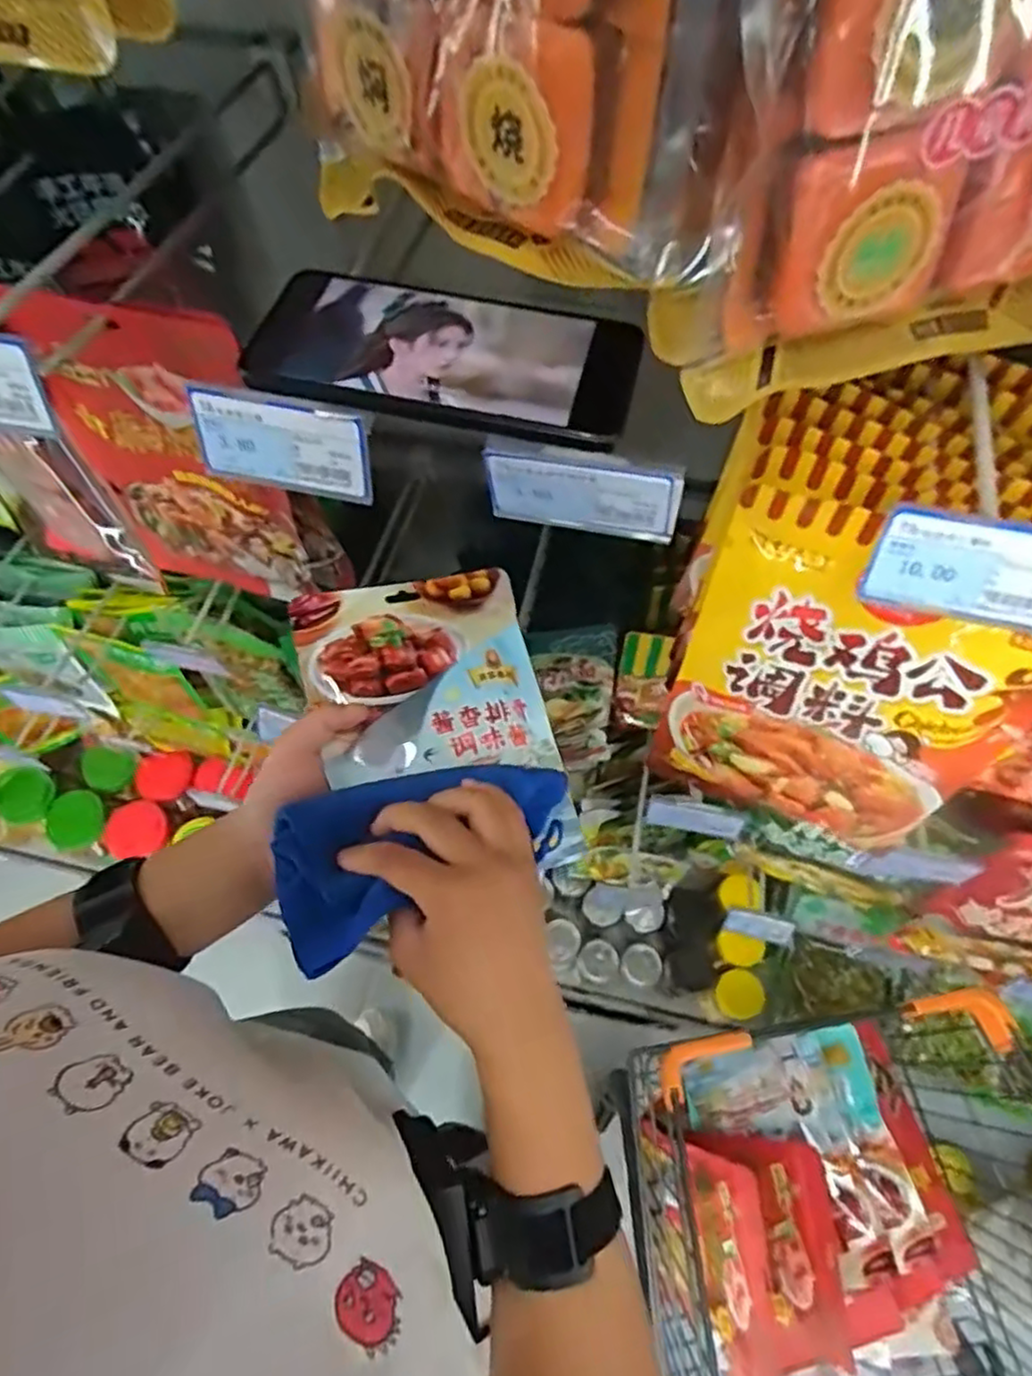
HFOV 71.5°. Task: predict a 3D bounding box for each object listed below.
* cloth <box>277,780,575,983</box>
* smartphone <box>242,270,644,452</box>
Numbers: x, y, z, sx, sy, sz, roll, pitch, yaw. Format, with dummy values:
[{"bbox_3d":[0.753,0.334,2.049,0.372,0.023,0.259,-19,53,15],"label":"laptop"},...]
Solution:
[{"bbox_3d":[-0.046,0.087,0.398,0.166,0.032,0.080,-15,62,-22],"label":"cloth"},{"bbox_3d":[-0.031,-0.147,0.316,0.164,0.010,0.080,11,63,7],"label":"smartphone"}]

